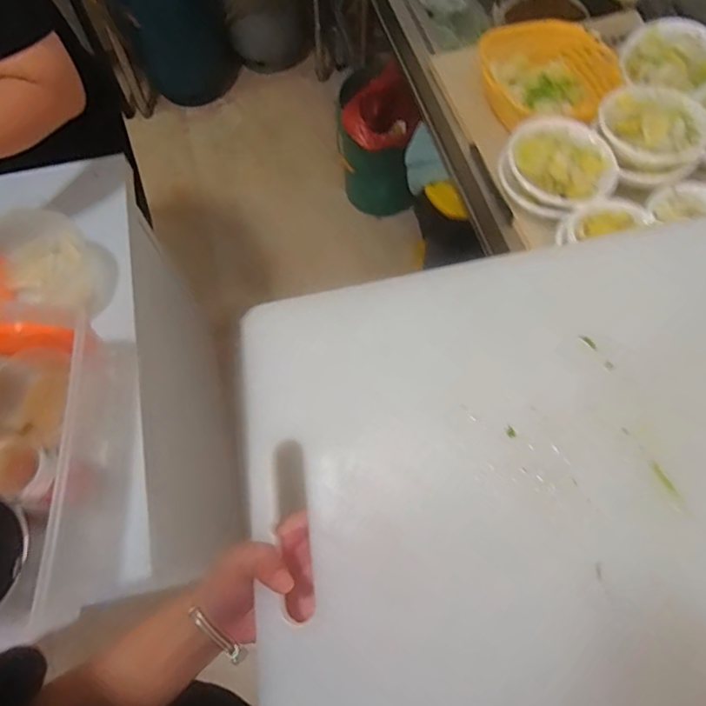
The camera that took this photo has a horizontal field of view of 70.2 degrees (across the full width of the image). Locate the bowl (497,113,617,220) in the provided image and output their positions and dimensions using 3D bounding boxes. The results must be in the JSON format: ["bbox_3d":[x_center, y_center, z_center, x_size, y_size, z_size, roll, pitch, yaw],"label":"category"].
[{"bbox_3d":[0.316,-0.285,0.784,0.157,0.062,0.166,0,67,0],"label":"bowl"}]

